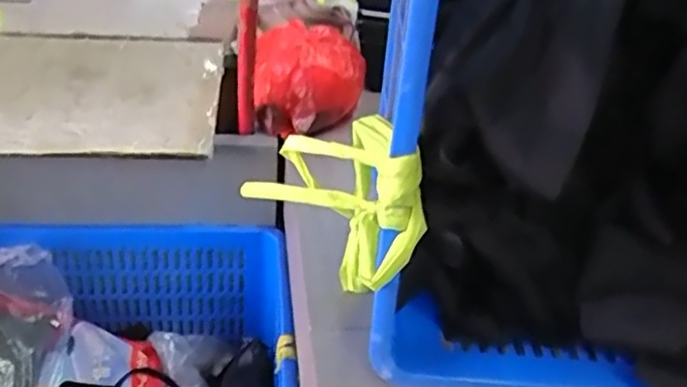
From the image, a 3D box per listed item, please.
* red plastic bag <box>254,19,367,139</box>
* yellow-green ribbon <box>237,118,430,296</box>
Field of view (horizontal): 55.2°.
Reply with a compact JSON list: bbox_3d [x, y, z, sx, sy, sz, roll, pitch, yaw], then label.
[{"bbox_3d":[-0.054,-0.175,0.986,0.169,0.105,0.186,3,31,-2],"label":"red plastic bag"},{"bbox_3d":[-0.020,-0.007,0.517,0.110,0.100,0.165,-7,32,-19],"label":"yellow-green ribbon"}]

